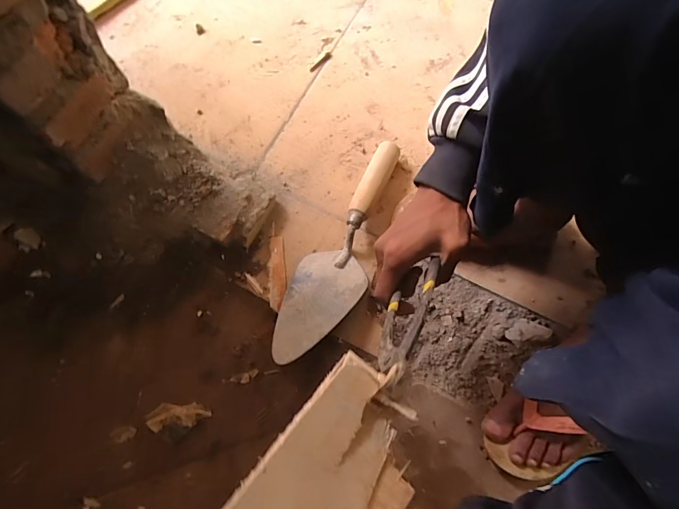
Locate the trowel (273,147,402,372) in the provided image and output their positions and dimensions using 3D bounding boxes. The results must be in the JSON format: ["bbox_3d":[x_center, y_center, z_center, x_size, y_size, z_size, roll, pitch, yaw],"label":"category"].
[{"bbox_3d":[0.011,-0.008,0.499,0.093,0.053,0.320,32,72,9],"label":"trowel"}]

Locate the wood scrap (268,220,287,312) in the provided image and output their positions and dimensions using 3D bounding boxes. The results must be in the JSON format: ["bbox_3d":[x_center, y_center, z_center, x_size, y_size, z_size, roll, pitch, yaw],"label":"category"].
[{"bbox_3d":[-0.083,0.015,0.516,0.022,0.006,0.115,-4,71,-4],"label":"wood scrap"}]

